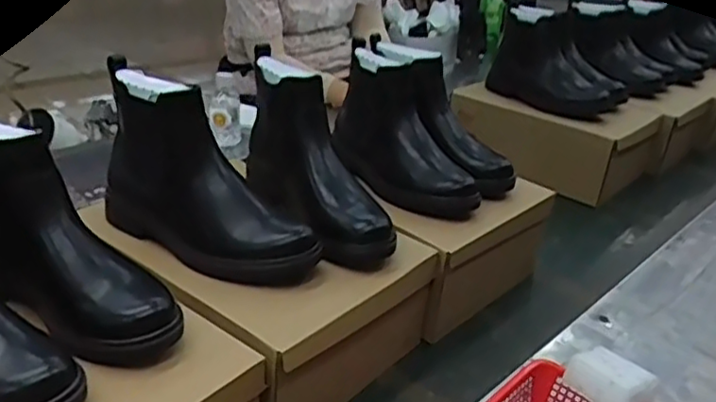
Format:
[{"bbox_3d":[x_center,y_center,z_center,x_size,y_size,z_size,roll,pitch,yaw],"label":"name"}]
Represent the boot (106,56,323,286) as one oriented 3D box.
[{"bbox_3d":[-0.159,-0.026,0.675,0.248,0.160,0.094,23,28,31],"label":"boot"}]

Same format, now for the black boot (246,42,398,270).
[{"bbox_3d":[-0.044,-0.053,0.746,0.092,0.162,0.246,-7,28,-31],"label":"black boot"}]

